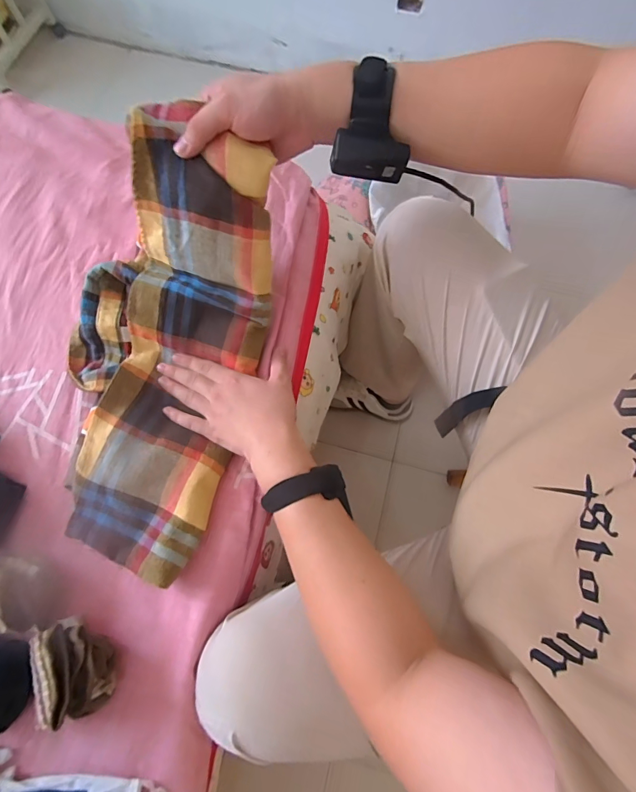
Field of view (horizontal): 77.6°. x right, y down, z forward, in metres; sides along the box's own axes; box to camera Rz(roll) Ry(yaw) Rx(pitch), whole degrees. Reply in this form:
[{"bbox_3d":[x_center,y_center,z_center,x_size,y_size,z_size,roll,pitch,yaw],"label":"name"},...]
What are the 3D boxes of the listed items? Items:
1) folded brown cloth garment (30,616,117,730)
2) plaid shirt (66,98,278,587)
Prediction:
[{"bbox_3d":[-0.240,0.266,0.382,0.074,0.055,0.094,-21,73,-8],"label":"folded brown cloth garment"},{"bbox_3d":[-0.191,-0.051,0.444,0.217,0.118,0.440,14,94,5],"label":"plaid shirt"}]

